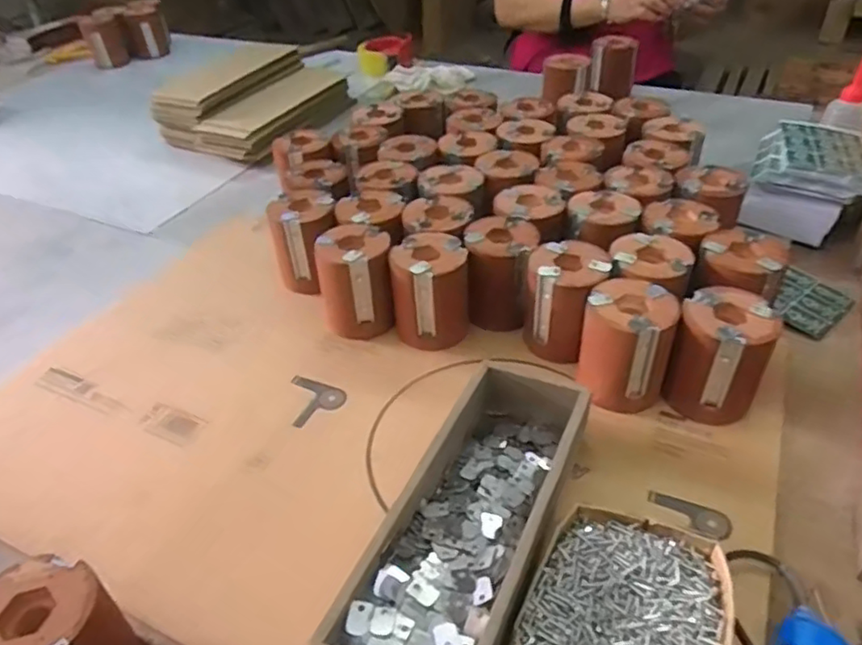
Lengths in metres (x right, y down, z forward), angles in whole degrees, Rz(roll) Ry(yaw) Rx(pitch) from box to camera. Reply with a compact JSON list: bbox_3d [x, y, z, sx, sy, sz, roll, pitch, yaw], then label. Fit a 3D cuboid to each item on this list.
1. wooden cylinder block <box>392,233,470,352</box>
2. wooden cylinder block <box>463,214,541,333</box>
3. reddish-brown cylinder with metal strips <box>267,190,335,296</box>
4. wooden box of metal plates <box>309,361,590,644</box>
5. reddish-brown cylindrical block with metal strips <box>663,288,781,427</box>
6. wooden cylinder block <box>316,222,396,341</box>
[{"bbox_3d":[0.000,-0.033,0.682,0.076,0.100,0.071,-3,39,-1],"label":"wooden cylinder block"},{"bbox_3d":[0.076,-0.055,0.699,0.070,0.094,0.081,6,40,11],"label":"wooden cylinder block"},{"bbox_3d":[-0.149,-0.095,0.765,0.075,0.101,0.077,-10,39,-8],"label":"reddish-brown cylinder with metal strips"},{"bbox_3d":[0.034,0.149,0.477,0.103,0.067,0.292,14,42,20],"label":"wooden box of metal plates"},{"bbox_3d":[0.260,0.031,0.581,0.077,0.100,0.074,16,42,21],"label":"reddish-brown cylindrical block with metal strips"},{"bbox_3d":[-0.080,-0.045,0.698,0.078,0.099,0.076,-3,39,0],"label":"wooden cylinder block"}]

